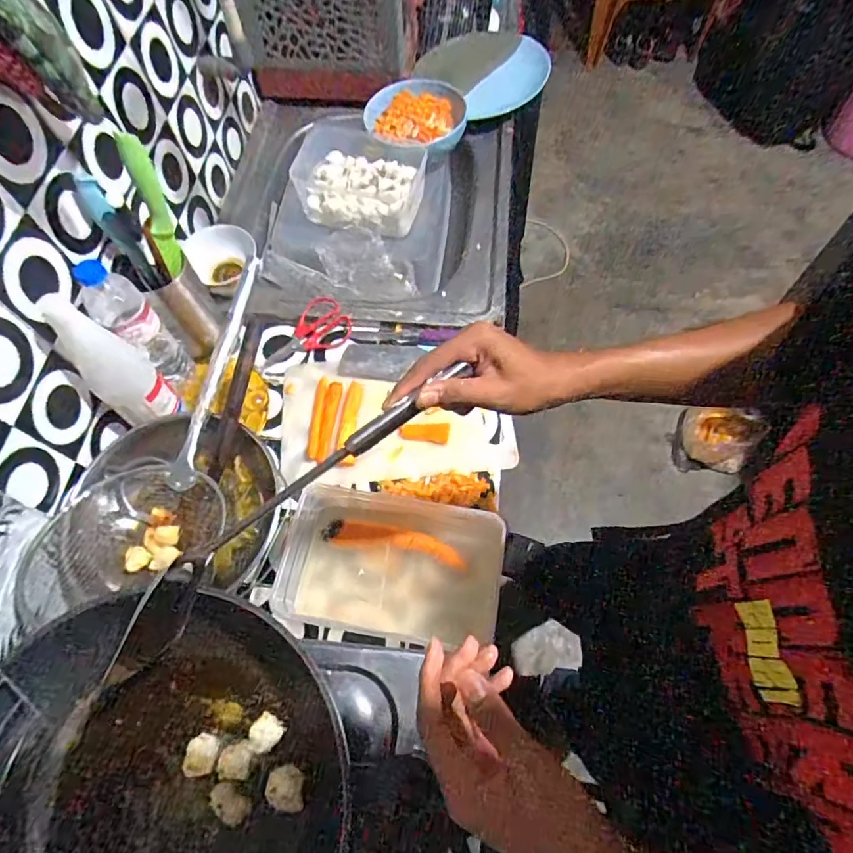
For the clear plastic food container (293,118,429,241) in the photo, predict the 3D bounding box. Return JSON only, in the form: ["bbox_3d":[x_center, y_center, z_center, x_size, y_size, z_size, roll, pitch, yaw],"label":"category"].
[{"bbox_3d":[-0.108,-0.406,0.854,0.198,0.082,0.153,7,65,6],"label":"clear plastic food container"}]

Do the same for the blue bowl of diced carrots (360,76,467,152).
[{"bbox_3d":[-0.020,-0.547,0.914,0.163,0.048,0.179,-1,64,2],"label":"blue bowl of diced carrots"}]

